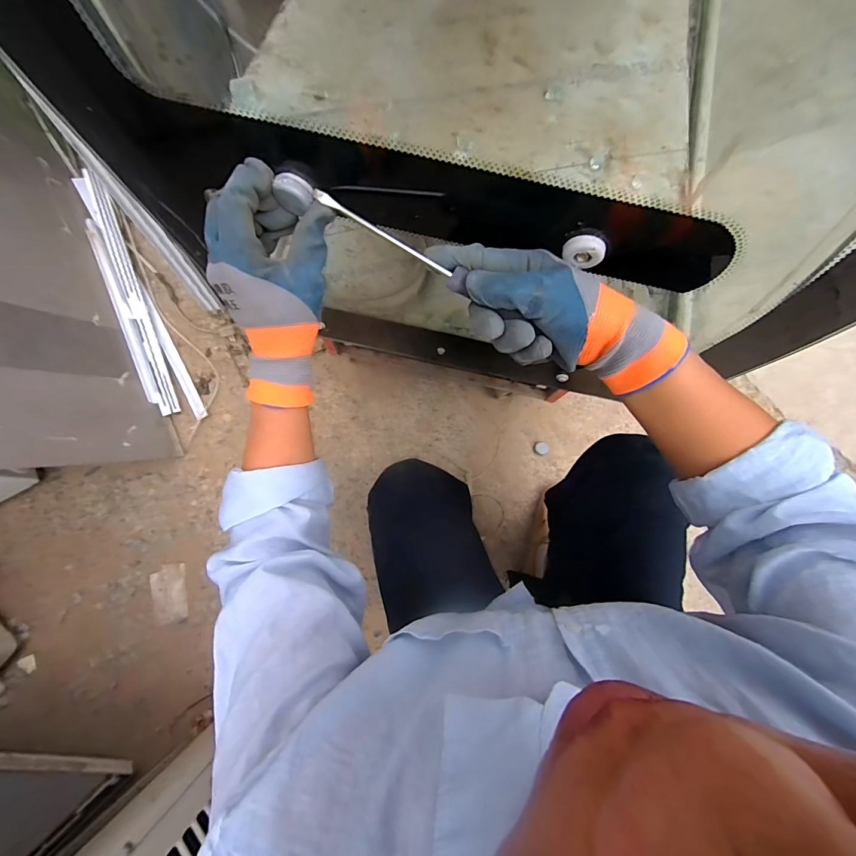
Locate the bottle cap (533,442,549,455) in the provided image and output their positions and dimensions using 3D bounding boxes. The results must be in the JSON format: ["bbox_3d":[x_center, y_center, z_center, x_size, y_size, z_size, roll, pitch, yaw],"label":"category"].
[{"bbox_3d":[0.265,0.048,0.906,0.033,0.019,0.028,9,78,1],"label":"bottle cap"}]

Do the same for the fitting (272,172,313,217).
[{"bbox_3d":[-0.102,-0.181,0.299,0.027,0.024,0.015,12,78,2],"label":"fitting"}]

